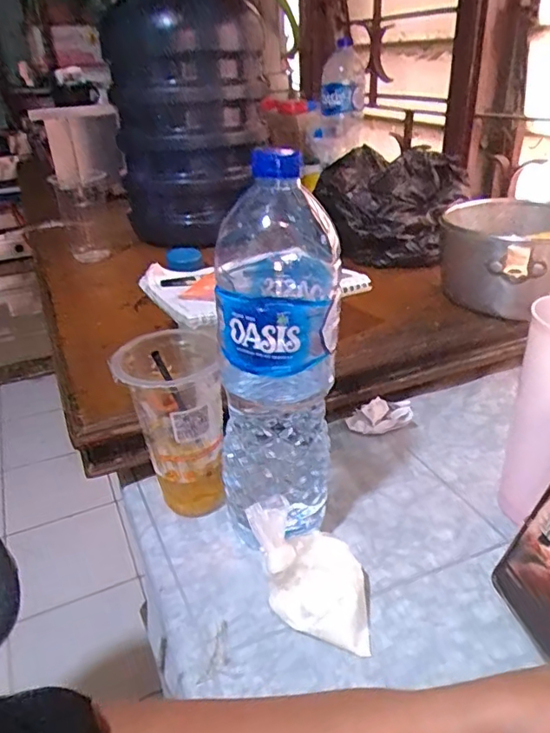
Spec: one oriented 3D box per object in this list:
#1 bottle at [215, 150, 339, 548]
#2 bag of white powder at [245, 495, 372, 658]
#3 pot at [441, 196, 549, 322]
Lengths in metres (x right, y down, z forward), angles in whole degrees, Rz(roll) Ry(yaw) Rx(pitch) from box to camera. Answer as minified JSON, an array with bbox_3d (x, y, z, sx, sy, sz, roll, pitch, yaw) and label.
[{"bbox_3d":[0.000,-0.004,0.409,0.086,0.273,0.088,-6,30,-7],"label":"bottle"},{"bbox_3d":[0.025,0.147,0.402,0.090,0.078,0.073,2,30,8],"label":"bag of white powder"},{"bbox_3d":[0.286,-0.131,0.666,0.181,0.091,0.189,-2,30,1],"label":"pot"}]

